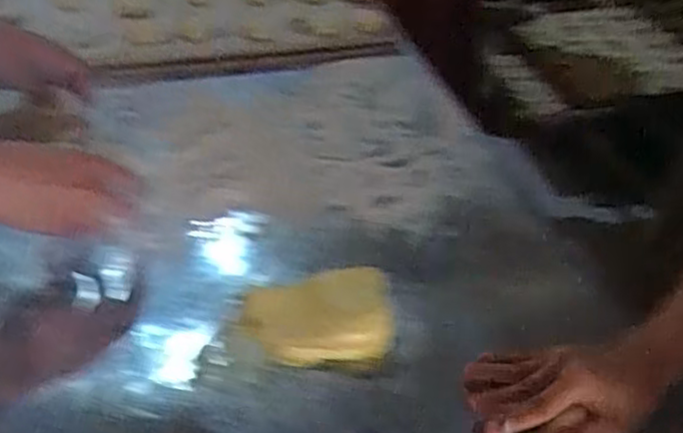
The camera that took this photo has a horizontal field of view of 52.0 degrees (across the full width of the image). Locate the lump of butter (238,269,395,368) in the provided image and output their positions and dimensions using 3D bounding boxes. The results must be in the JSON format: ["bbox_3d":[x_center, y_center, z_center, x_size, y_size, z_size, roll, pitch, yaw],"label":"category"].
[{"bbox_3d":[-0.022,0.087,0.617,0.129,0.036,0.087,2,41,-6],"label":"lump of butter"}]

